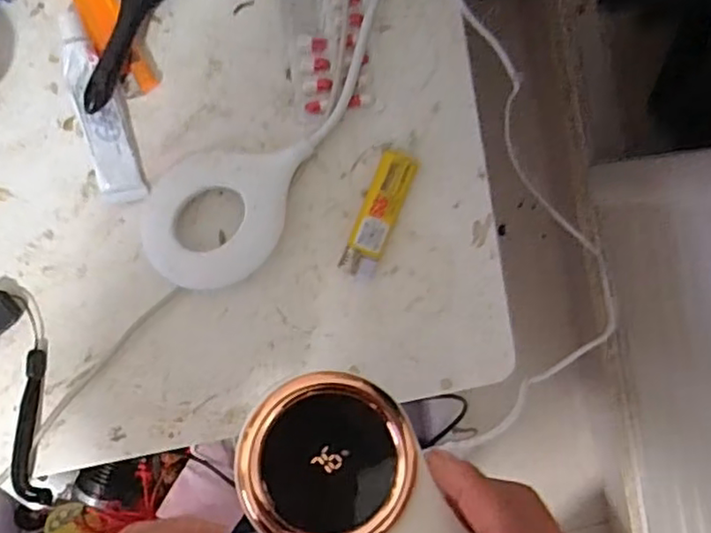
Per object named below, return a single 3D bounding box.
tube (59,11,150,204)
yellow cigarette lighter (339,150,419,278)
[{"bbox_3d":[-0.155,-0.095,0.397,0.028,0.016,0.112,-13,97,-3],"label":"tube"},{"bbox_3d":[0.015,-0.033,0.413,0.023,0.011,0.081,22,94,-6],"label":"yellow cigarette lighter"}]

